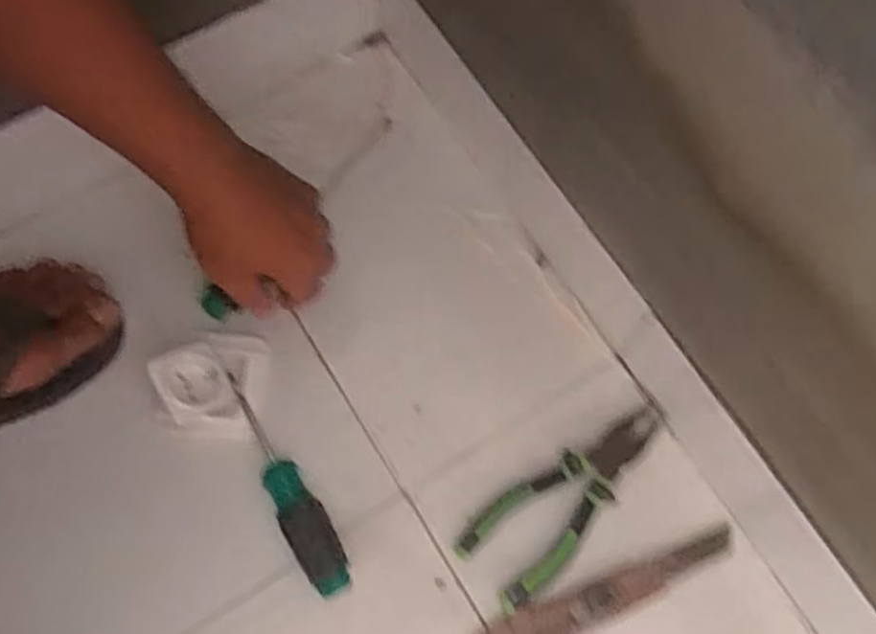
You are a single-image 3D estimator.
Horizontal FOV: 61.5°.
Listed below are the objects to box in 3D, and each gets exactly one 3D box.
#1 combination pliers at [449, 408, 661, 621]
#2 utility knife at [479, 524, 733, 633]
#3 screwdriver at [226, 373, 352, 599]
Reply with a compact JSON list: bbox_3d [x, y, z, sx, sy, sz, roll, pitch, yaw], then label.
[{"bbox_3d":[0.092,0.123,0.522,0.170,0.014,0.062,-42,76,-11],"label":"combination pliers"},{"bbox_3d":[0.116,0.189,0.498,0.186,0.018,0.030,-24,73,-6],"label":"utility knife"},{"bbox_3d":[-0.108,0.115,0.525,0.031,0.028,0.170,-27,73,-7],"label":"screwdriver"}]

